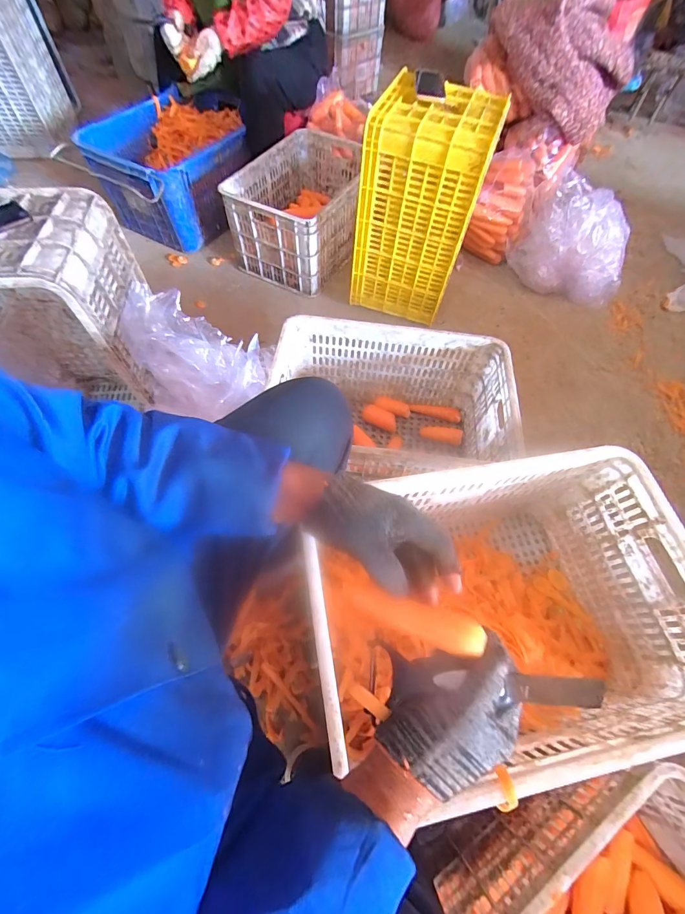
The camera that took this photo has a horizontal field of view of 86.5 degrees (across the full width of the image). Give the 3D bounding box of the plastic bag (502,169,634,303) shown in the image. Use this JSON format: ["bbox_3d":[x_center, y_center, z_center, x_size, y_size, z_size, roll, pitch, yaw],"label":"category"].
[{"bbox_3d":[0.787,-0.718,1.237,0.385,0.309,0.207,27,64,12],"label":"plastic bag"}]

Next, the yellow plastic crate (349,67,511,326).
[{"bbox_3d":[0.221,-0.702,1.072,0.294,0.494,0.264,21,63,10],"label":"yellow plastic crate"}]

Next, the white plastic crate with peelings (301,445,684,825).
[{"bbox_3d":[0.260,0.275,0.673,0.606,0.324,0.424,-10,62,-7],"label":"white plastic crate with peelings"}]

